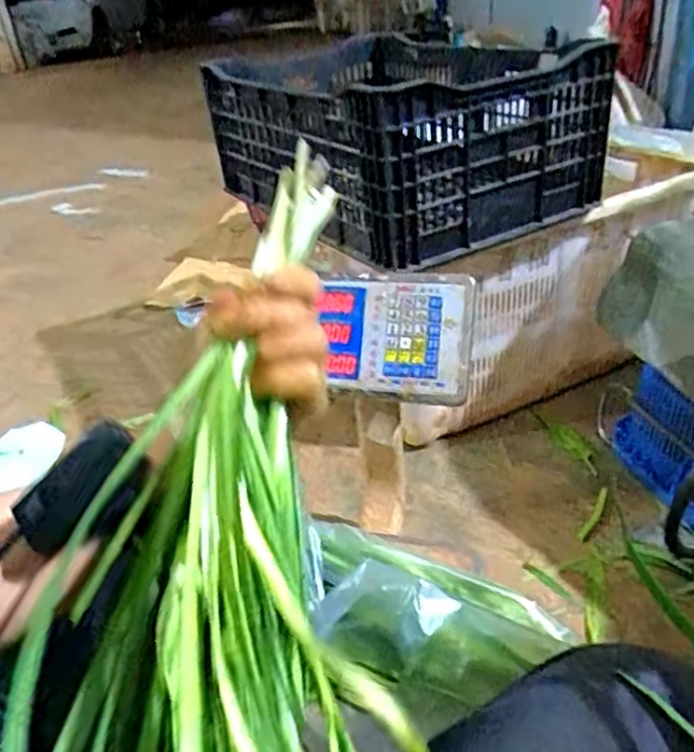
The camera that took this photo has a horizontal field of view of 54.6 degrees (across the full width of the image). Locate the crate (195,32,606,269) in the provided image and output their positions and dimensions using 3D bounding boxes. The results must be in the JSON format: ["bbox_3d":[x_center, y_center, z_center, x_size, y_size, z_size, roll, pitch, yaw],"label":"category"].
[{"bbox_3d":[0.085,-0.389,1.099,0.429,0.229,0.579,-23,35,-23],"label":"crate"}]

